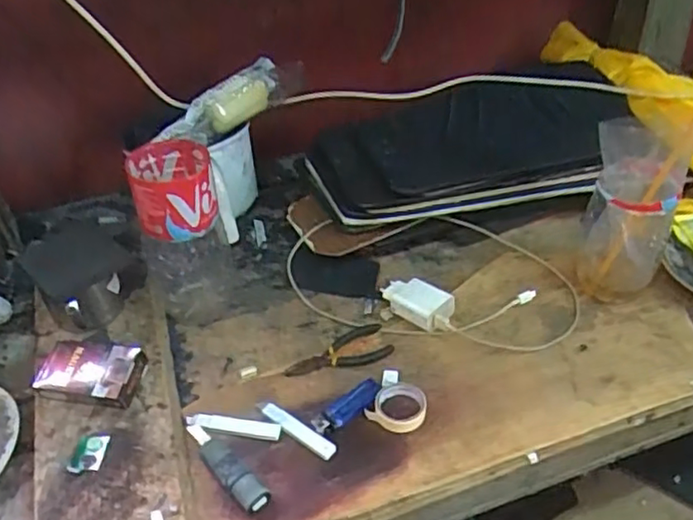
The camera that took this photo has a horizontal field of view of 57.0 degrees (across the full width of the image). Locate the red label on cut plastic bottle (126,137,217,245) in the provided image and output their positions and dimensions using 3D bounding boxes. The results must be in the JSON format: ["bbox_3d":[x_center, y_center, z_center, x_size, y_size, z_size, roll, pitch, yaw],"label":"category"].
[{"bbox_3d":[-0.178,-0.073,0.660,0.080,0.066,0.088,-11,41,-8],"label":"red label on cut plastic bottle"}]

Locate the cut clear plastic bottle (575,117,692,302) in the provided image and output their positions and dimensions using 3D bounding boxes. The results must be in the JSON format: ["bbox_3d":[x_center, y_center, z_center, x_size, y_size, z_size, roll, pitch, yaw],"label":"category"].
[{"bbox_3d":[0.315,-0.060,0.710,0.093,0.199,0.093,16,44,21],"label":"cut clear plastic bottle"}]

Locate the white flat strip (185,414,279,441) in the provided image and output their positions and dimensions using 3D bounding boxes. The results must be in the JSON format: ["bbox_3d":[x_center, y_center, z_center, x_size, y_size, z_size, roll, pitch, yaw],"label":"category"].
[{"bbox_3d":[-0.110,0.161,0.619,0.092,0.012,0.015,4,41,9],"label":"white flat strip"}]

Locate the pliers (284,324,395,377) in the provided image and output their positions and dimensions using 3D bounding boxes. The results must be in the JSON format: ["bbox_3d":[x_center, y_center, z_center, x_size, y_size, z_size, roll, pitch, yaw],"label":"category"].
[{"bbox_3d":[-0.010,0.099,0.686,0.114,0.006,0.059,-15,42,-13],"label":"pliers"}]

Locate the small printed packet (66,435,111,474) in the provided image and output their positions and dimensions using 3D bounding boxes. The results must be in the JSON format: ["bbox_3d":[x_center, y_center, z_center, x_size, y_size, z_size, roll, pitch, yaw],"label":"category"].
[{"bbox_3d":[-0.238,0.179,0.587,0.026,0.008,0.039,0,41,4],"label":"small printed packet"}]

